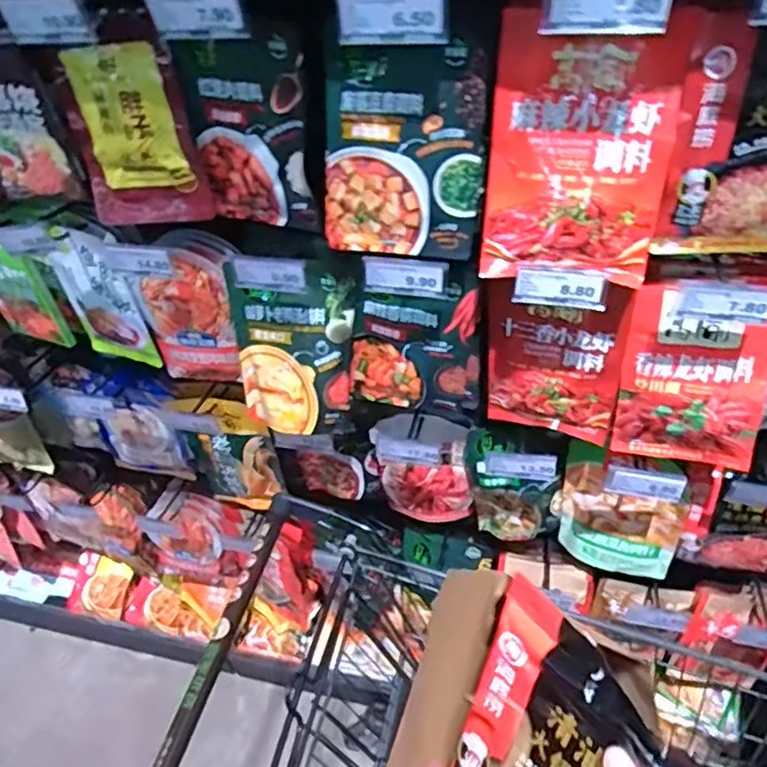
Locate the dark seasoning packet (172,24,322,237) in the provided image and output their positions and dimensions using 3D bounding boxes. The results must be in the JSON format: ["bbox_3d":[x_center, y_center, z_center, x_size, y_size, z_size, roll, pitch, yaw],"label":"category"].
[{"bbox_3d":[-0.146,-0.285,0.699,0.166,0.218,0.034,13,44,19],"label":"dark seasoning packet"}]

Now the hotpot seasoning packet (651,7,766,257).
[{"bbox_3d":[0.367,-0.226,0.582,0.164,0.214,0.027,2,41,7],"label":"hotpot seasoning packet"}]

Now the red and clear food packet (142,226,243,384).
[{"bbox_3d":[-0.284,-0.103,0.903,0.150,0.259,0.045,16,38,6],"label":"red and clear food packet"}]

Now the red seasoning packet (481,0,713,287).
[{"bbox_3d":[0.197,-0.228,0.604,0.173,0.234,0.064,5,42,11],"label":"red seasoning packet"}]

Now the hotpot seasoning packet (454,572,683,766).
[{"bbox_3d":[0.110,0.278,0.422,0.013,0.228,0.140,4,17,-37],"label":"hotpot seasoning packet"}]

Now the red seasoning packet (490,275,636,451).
[{"bbox_3d":[0.227,-0.026,0.810,0.172,0.233,0.020,13,44,19],"label":"red seasoning packet"}]

